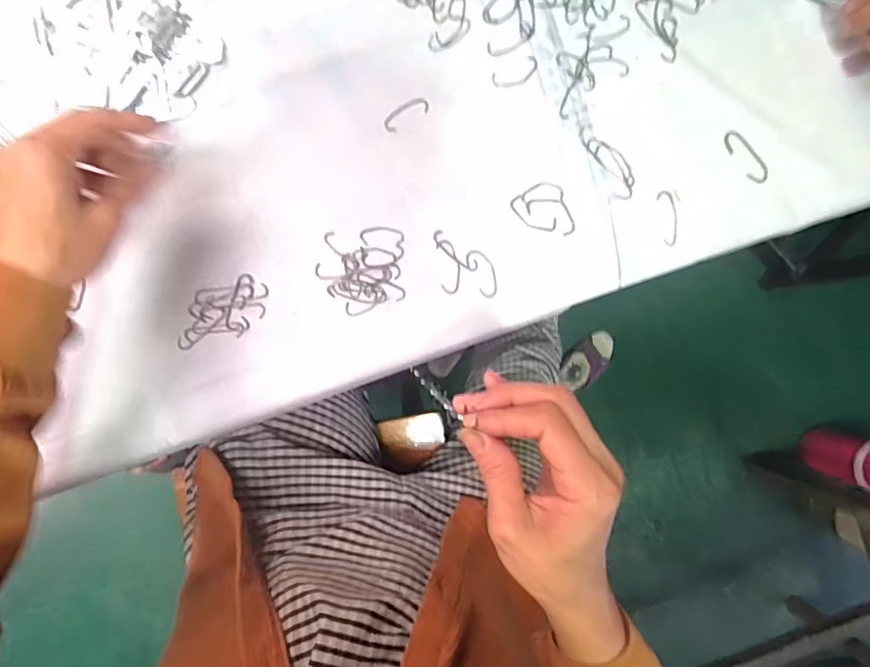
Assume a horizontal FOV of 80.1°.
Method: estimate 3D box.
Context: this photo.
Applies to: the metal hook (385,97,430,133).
[{"bbox_3d":[-0.022,-0.169,0.397,0.037,0.004,0.015,-33,94,-4],"label":"metal hook"}]

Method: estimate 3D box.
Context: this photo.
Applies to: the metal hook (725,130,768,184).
[{"bbox_3d":[0.253,-0.143,0.419,0.017,0.004,0.050,-40,94,-3],"label":"metal hook"}]

